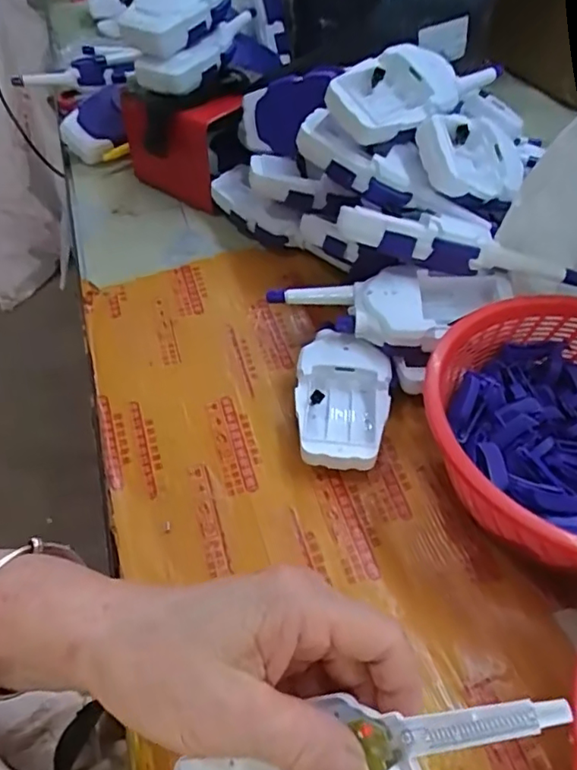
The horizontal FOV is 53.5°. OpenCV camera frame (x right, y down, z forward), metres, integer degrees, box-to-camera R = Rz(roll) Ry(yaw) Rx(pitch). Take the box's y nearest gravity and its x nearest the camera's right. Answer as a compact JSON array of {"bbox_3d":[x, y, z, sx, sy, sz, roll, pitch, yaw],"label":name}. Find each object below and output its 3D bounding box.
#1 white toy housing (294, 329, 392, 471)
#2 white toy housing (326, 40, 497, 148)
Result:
[{"bbox_3d":[0.035,0.011,0.394,0.065,0.038,0.107,10,49,7],"label":"white toy housing"},{"bbox_3d":[0.100,-0.227,0.431,0.161,0.036,0.062,-33,57,-27],"label":"white toy housing"}]

